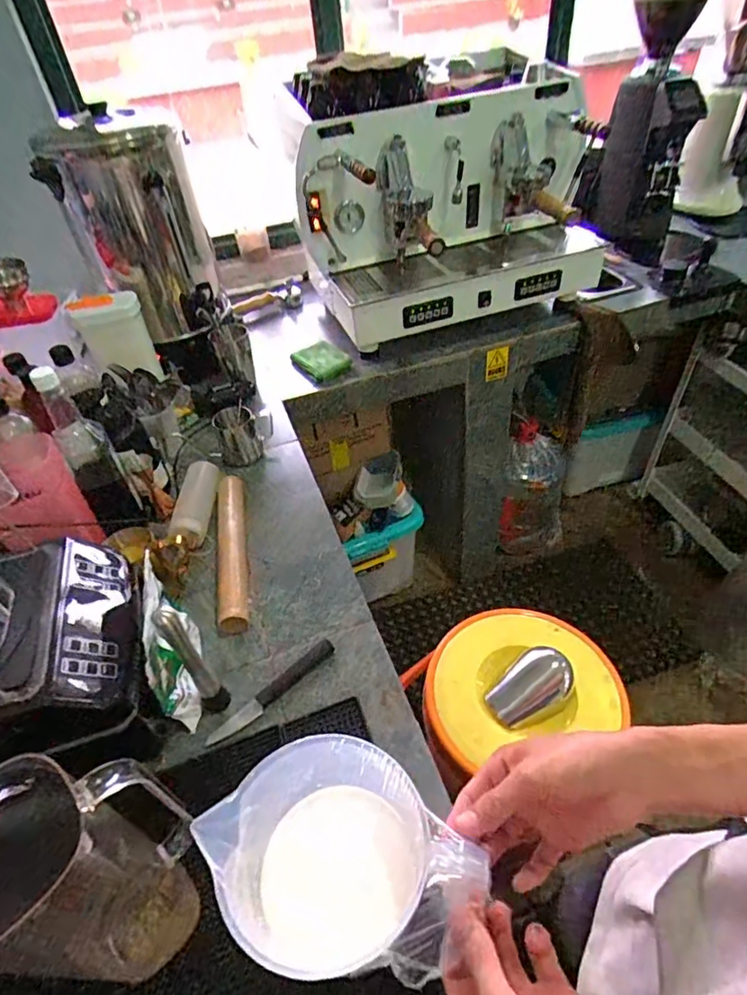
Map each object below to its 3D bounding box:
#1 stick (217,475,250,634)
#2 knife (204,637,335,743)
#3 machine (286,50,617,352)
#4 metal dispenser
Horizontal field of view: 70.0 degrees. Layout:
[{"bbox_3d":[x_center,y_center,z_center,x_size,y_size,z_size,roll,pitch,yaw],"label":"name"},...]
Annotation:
[{"bbox_3d":[-0.224,0.073,0.838,0.044,0.035,0.293,-11,45,-5],"label":"stick"},{"bbox_3d":[-0.127,0.246,0.681,0.185,0.019,0.029,-36,52,-26],"label":"knife"},{"bbox_3d":[0.207,-0.663,1.216,0.724,0.426,0.401,-17,46,-10],"label":"machine"},{"bbox_3d":[-0.476,-0.545,1.108,0.224,0.366,0.208,6,46,13],"label":"metal dispenser"}]

